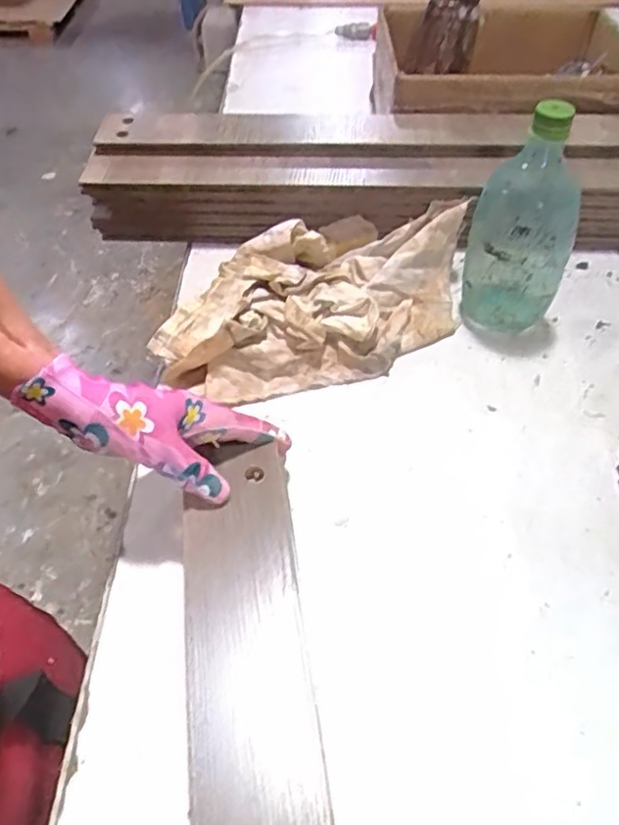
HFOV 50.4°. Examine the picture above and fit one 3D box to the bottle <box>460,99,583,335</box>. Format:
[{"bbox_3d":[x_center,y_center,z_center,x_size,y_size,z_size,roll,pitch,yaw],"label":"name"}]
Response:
[{"bbox_3d":[0.188,-0.167,0.583,0.089,0.199,0.079,11,49,9],"label":"bottle"}]

